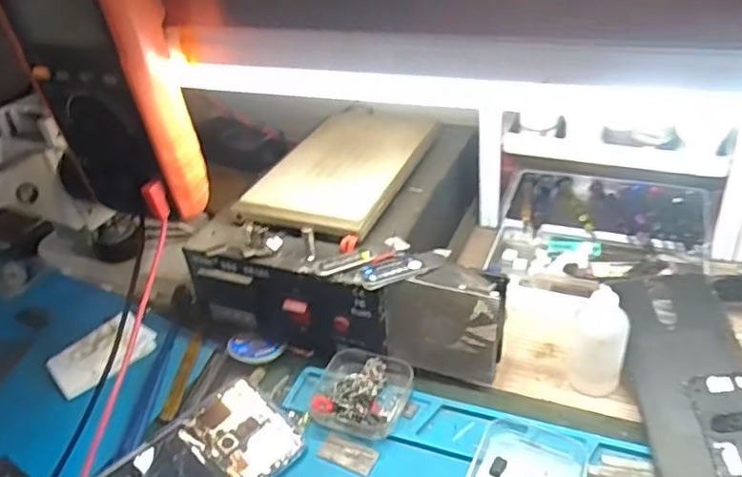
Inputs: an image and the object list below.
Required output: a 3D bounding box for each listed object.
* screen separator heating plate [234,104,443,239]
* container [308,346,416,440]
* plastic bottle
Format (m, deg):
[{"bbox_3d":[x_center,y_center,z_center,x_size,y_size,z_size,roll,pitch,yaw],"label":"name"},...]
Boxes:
[{"bbox_3d":[-0.016,-0.063,0.517,0.106,0.020,0.195,12,40,25],"label":"screen separator heating plate"},{"bbox_3d":[-0.006,0.107,0.427,0.063,0.022,0.065,11,39,23],"label":"container"},{"bbox_3d":[0.155,0.070,0.408,0.033,0.073,0.025,10,39,23],"label":"plastic bottle"}]

